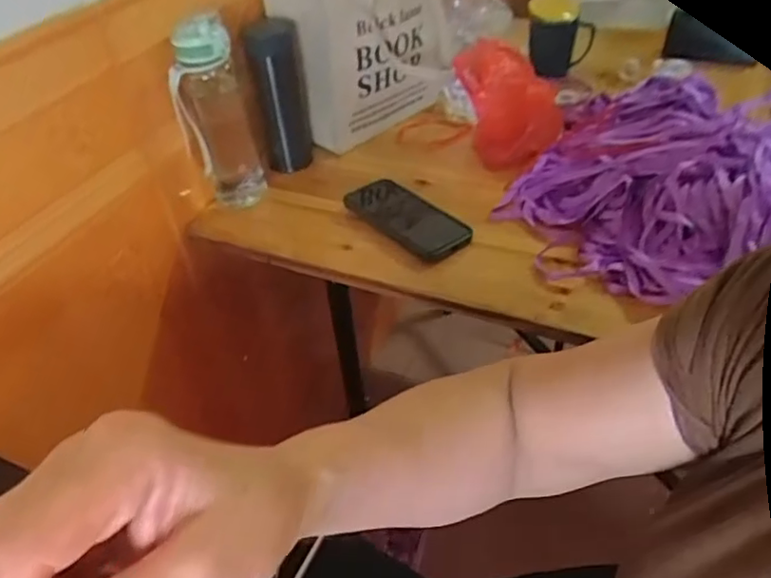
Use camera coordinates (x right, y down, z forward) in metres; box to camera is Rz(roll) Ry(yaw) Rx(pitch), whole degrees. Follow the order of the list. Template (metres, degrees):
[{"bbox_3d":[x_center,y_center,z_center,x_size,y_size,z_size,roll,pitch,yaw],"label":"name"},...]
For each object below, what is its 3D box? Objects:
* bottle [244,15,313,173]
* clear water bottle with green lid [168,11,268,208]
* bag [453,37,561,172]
[{"bbox_3d":[-0.139,-0.257,0.826,0.067,0.187,0.058,-10,41,-6],"label":"bottle"},{"bbox_3d":[-0.206,-0.211,0.755,0.085,0.227,0.064,-13,42,-10],"label":"clear water bottle with green lid"},{"bbox_3d":[0.165,-0.249,0.833,0.141,0.148,0.074,9,43,15],"label":"bag"}]

